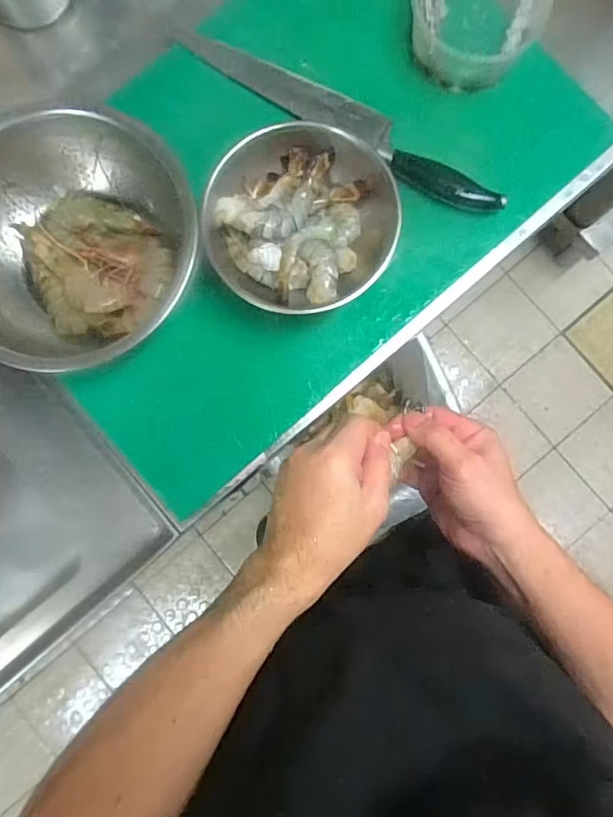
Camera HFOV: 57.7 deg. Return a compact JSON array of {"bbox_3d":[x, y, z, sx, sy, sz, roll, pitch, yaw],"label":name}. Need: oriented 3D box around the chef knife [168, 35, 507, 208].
[{"bbox_3d":[0.026,-0.294,0.549,0.372,0.032,0.053,35,87,4],"label":"chef knife"}]

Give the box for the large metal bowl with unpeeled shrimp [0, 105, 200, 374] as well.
[{"bbox_3d":[-0.209,-0.144,0.516,0.223,0.090,0.220,0,85,2],"label":"large metal bowl with unpeeled shrimp"}]

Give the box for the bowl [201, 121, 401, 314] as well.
[{"bbox_3d":[0.000,-0.176,0.518,0.156,0.080,0.177,42,87,4],"label":"bowl"}]

